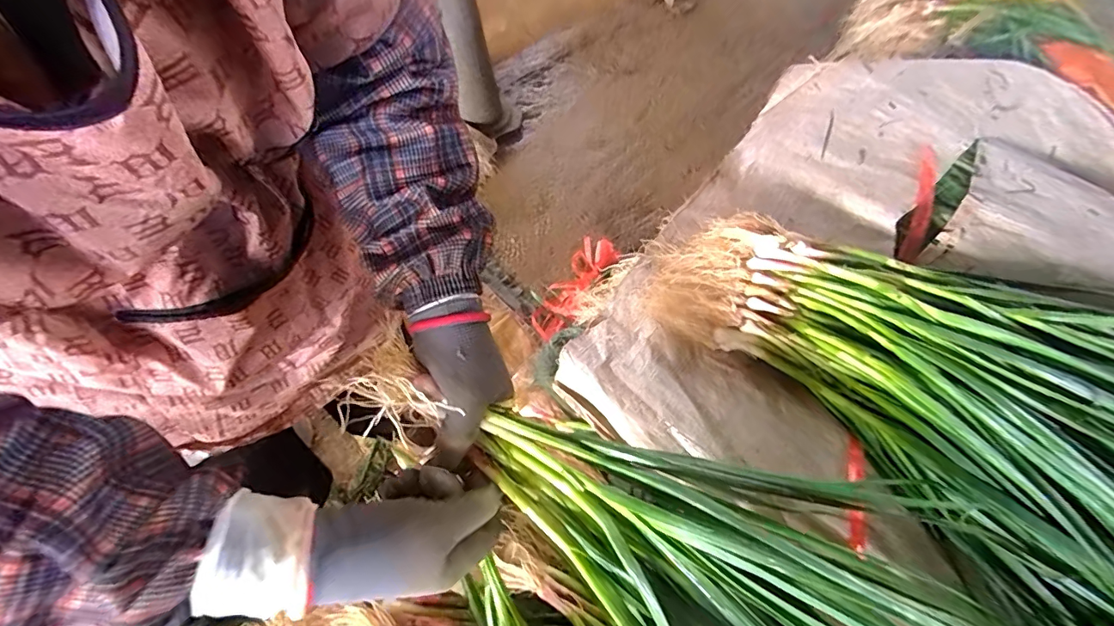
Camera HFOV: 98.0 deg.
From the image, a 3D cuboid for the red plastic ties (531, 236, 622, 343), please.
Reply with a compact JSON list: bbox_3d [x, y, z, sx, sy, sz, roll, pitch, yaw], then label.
[{"bbox_3d":[0.048,-0.079,1.340,0.115,0.068,0.362,26,60,16],"label":"red plastic ties"}]

